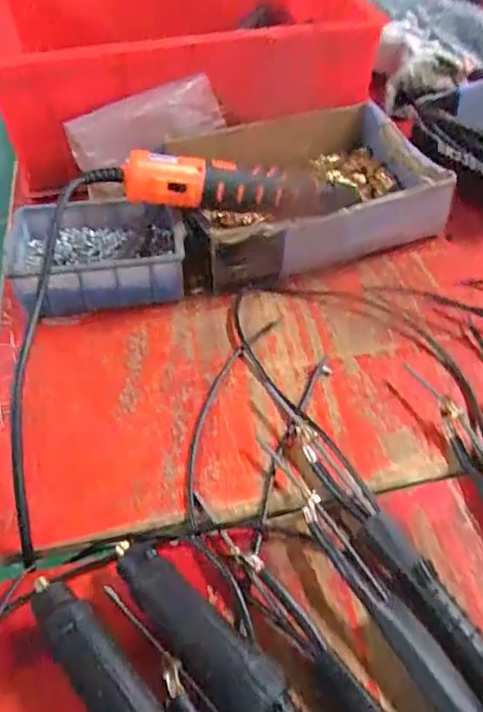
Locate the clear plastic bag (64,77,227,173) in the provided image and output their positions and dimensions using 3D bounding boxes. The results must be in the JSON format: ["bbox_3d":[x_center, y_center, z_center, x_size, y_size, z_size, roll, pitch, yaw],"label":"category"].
[{"bbox_3d":[-0.094,-0.235,0.562,0.154,0.057,0.026,-22,51,-16],"label":"clear plastic bag"}]

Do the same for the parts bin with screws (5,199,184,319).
[{"bbox_3d":[-0.127,-0.089,0.501,0.150,0.057,0.107,-12,49,-7],"label":"parts bin with screws"}]

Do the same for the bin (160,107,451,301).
[{"bbox_3d":[0.057,-0.164,0.548,0.240,0.060,0.191,-15,49,-10],"label":"bin"}]

